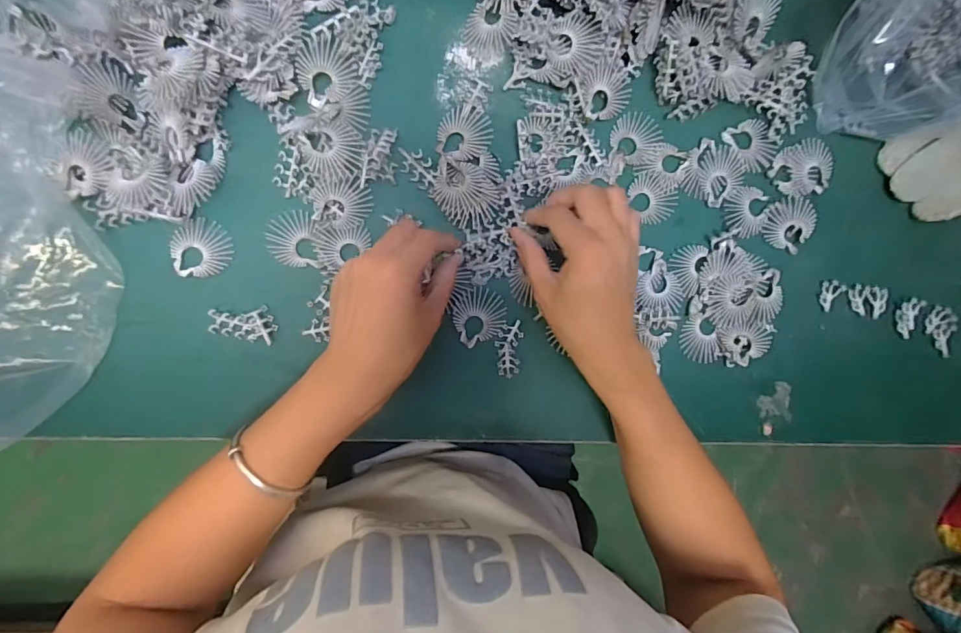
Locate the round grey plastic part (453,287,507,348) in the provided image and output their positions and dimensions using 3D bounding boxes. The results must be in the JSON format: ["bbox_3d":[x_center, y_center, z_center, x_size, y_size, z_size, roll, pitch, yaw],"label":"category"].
[{"bbox_3d":[0.000,-0.002,0.347,0.040,0.004,0.040,-1,95,-7],"label":"round grey plastic part"}]

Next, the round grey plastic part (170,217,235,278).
[{"bbox_3d":[-0.200,-0.048,0.324,0.041,0.005,0.039,-1,95,-7],"label":"round grey plastic part"}]

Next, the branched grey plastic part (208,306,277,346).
[{"bbox_3d":[-0.172,0.005,0.328,0.044,0.009,0.025,6,94,-8],"label":"branched grey plastic part"}]

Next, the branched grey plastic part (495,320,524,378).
[{"bbox_3d":[0.022,0.025,0.351,0.020,0.004,0.043,7,94,-8],"label":"branched grey plastic part"}]

